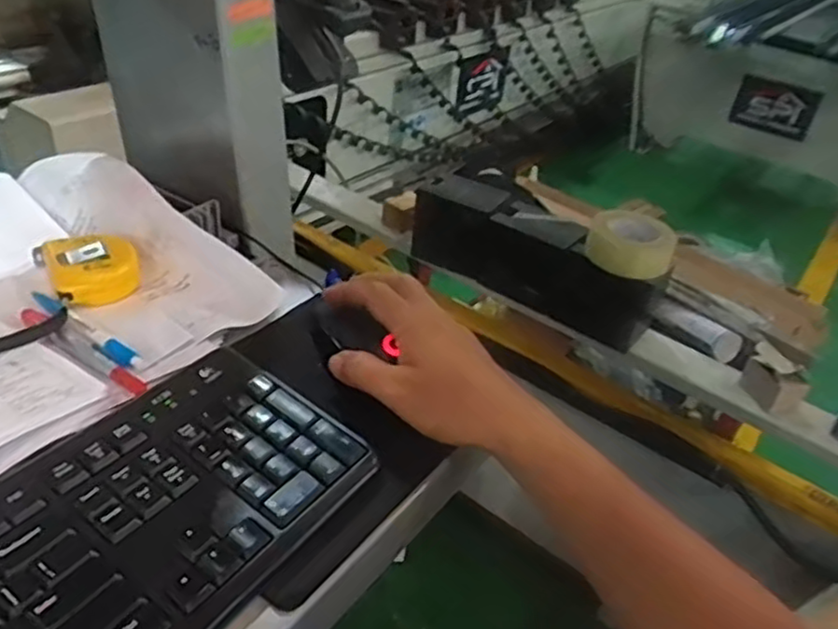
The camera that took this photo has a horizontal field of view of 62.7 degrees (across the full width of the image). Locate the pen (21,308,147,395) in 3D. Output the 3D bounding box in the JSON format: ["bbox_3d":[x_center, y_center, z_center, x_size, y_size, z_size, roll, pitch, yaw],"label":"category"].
[{"bbox_3d":[-0.231,0.024,0.468,0.131,0.011,0.017,28,40,26],"label":"pen"}]

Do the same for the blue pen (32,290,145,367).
[{"bbox_3d":[-0.238,0.008,0.483,0.128,0.011,0.012,24,38,31],"label":"blue pen"}]

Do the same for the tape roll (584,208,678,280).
[{"bbox_3d":[0.317,-0.115,1.025,0.123,0.056,0.139,16,37,12],"label":"tape roll"}]

